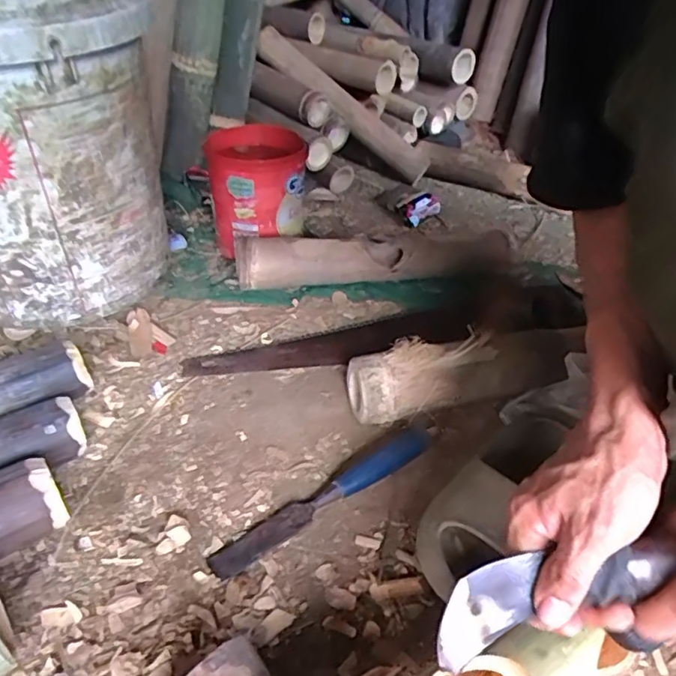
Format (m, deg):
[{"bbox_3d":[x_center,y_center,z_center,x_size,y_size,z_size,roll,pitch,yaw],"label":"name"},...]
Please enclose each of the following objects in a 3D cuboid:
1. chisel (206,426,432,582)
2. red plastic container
[{"bbox_3d":[-0.008,0.142,0.518,0.234,0.025,0.029,-23,47,-31],"label":"chisel"},{"bbox_3d":[-0.121,-0.215,0.836,0.128,0.156,0.153,-3,40,-11],"label":"red plastic container"}]

